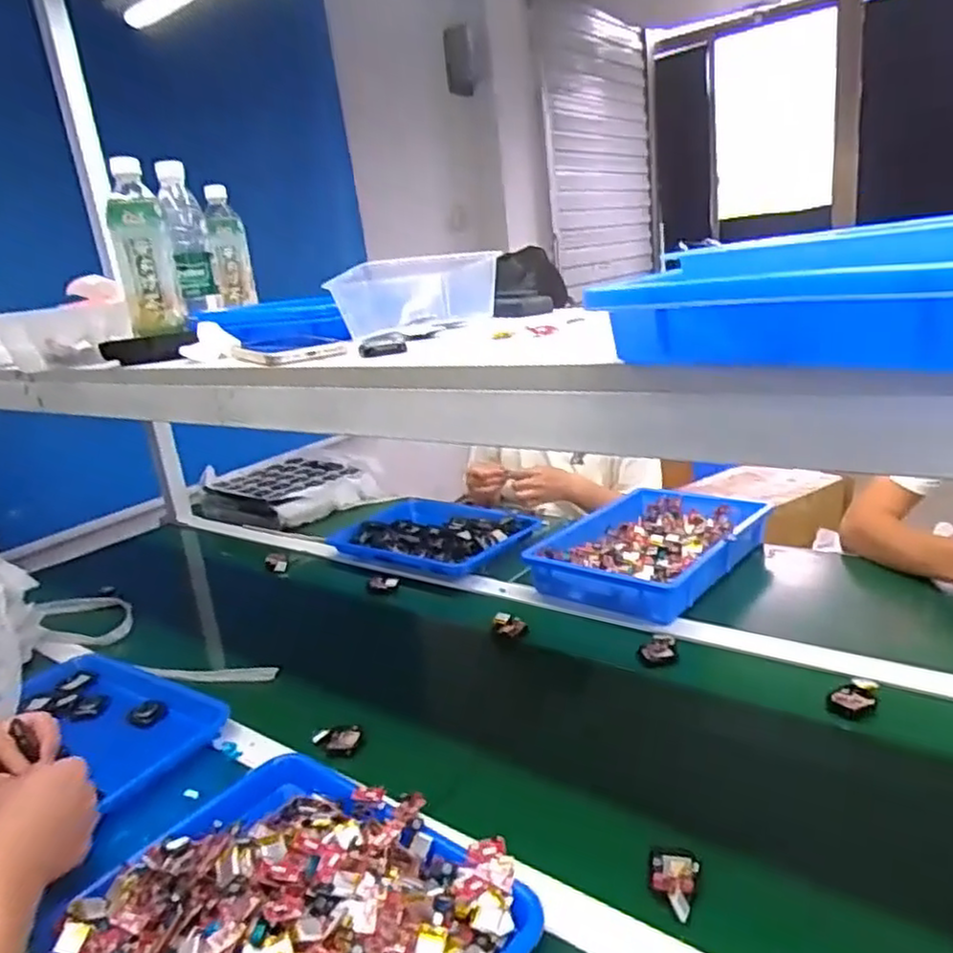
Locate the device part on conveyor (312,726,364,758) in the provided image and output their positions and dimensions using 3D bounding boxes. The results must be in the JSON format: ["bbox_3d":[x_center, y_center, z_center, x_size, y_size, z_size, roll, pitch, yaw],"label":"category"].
[{"bbox_3d":[-0.153,0.292,0.785,0.051,0.015,0.038,-10,18,-9],"label":"device part on conveyor"}]

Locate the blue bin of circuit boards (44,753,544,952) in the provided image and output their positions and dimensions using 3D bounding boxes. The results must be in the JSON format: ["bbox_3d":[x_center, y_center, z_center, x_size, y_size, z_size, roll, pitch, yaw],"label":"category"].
[{"bbox_3d":[-0.143,0.321,0.532,0.324,0.076,0.255,7,22,38],"label":"blue bin of circuit boards"}]

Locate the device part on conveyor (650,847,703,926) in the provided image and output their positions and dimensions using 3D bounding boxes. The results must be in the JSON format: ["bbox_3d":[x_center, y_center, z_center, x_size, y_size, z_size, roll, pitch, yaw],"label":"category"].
[{"bbox_3d":[0.155,0.318,0.566,0.040,0.014,0.070,1,19,25],"label":"device part on conveyor"}]

